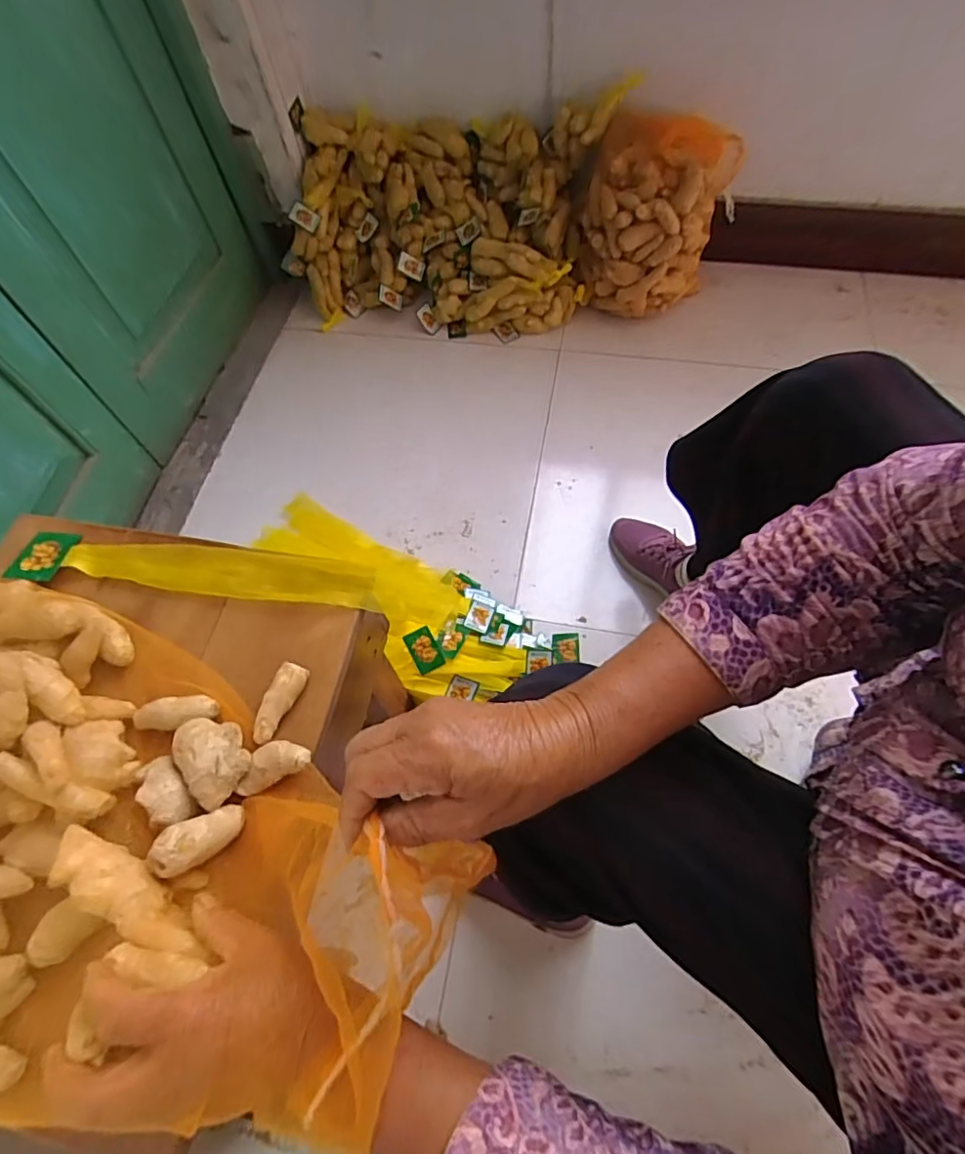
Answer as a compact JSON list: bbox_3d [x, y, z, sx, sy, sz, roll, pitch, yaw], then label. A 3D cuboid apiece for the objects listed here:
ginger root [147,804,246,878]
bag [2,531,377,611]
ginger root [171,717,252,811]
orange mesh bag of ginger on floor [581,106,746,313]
[{"bbox_3d":[-0.187,0.174,0.384,0.027,0.017,0.063,42,28,20],"label":"ginger root"},{"bbox_3d":[-0.265,-0.008,0.529,0.343,0.013,0.053,5,64,5],"label":"bag"},{"bbox_3d":[-0.196,0.128,0.413,0.043,0.028,0.066,-41,69,-16],"label":"ginger root"},{"bbox_3d":[0.369,-0.792,1.254,0.310,0.299,0.315,11,65,9],"label":"orange mesh bag of ginger on floor"}]

